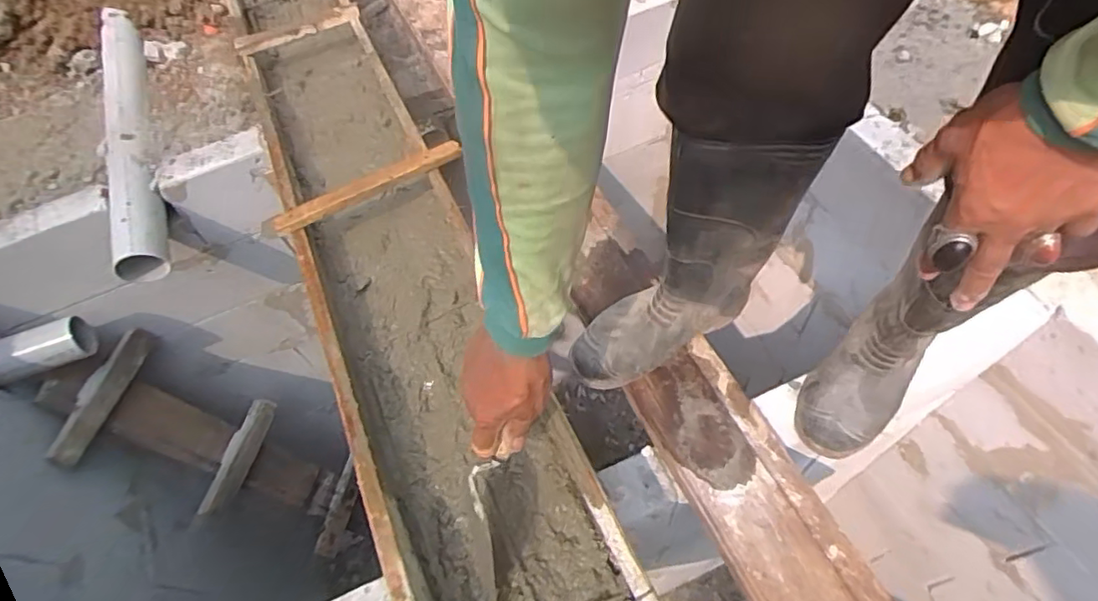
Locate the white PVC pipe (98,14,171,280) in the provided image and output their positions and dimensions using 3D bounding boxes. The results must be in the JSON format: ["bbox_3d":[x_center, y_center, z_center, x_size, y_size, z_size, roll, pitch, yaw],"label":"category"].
[{"bbox_3d":[-0.904,-0.364,1.299,0.112,0.113,0.774,-24,59,-6],"label":"white PVC pipe"}]

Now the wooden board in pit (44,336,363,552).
[{"bbox_3d":[-0.825,0.403,1.550,0.095,0.843,0.297,-6,52,35],"label":"wooden board in pit"}]

